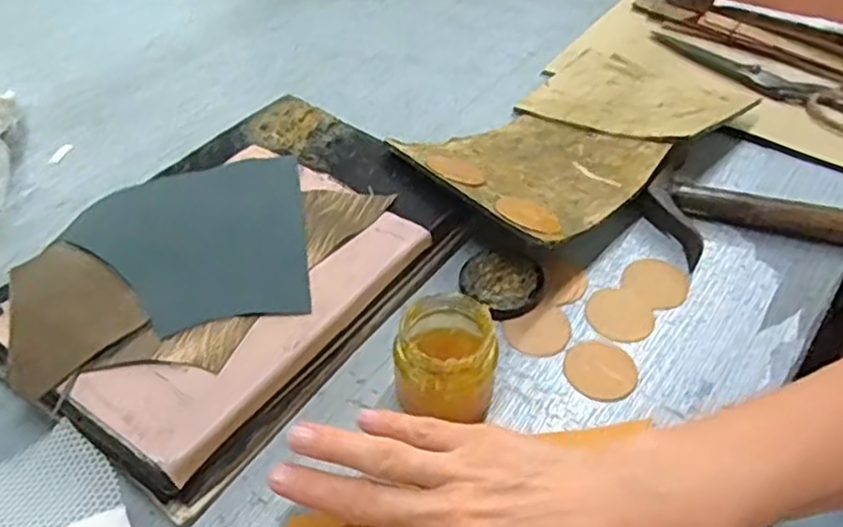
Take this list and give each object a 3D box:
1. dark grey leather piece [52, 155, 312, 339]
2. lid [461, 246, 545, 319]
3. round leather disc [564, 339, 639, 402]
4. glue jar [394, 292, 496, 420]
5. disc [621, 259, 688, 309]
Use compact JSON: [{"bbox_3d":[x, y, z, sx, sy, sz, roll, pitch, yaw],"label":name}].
[{"bbox_3d":[-0.155,-0.014,0.465,0.152,0.010,0.147,-11,48,-8],"label":"dark grey leather piece"},{"bbox_3d":[0.056,0.013,0.486,0.058,0.014,0.055,-1,47,1],"label":"lid"},{"bbox_3d":[0.115,0.066,0.443,0.045,0.004,0.044,-1,47,1],"label":"round leather disc"},{"bbox_3d":[0.015,0.059,0.412,0.055,0.064,0.058,-1,47,1],"label":"glue jar"},{"bbox_3d":[0.168,0.014,0.495,0.039,0.004,0.045,-34,54,-26],"label":"disc"}]

